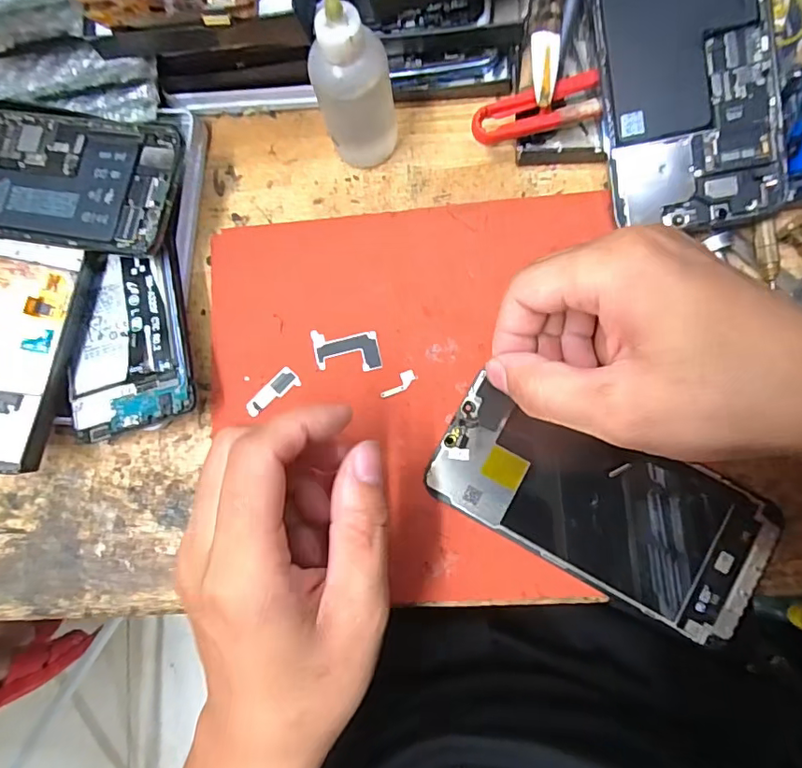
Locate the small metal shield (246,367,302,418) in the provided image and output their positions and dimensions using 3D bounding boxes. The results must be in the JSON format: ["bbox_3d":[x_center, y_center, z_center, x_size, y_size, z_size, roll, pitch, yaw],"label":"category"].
[{"bbox_3d":[-0.069,0.004,0.280,0.031,0.006,0.012,-37,81,1],"label":"small metal shield"}]

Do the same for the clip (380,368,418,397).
[{"bbox_3d":[-0.001,0.001,0.275,0.021,0.004,0.008,-40,81,1],"label":"clip"}]

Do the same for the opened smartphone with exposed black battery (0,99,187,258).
[{"bbox_3d":[-0.183,-0.109,0.271,0.137,0.007,0.072,9,85,7],"label":"opened smartphone with exposed black battery"}]

